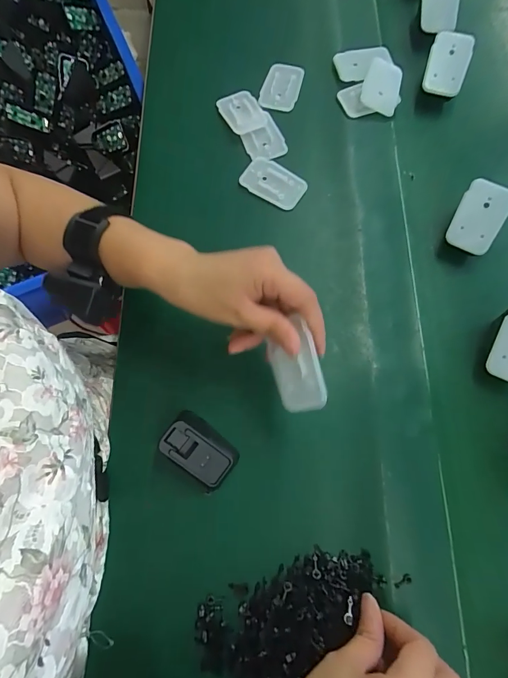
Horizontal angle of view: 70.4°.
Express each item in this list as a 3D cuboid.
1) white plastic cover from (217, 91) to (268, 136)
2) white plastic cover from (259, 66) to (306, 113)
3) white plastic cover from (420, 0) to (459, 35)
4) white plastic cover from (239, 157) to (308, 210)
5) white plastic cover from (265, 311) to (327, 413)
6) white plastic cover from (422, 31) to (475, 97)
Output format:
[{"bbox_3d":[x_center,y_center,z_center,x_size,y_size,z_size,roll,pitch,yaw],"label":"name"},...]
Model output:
[{"bbox_3d":[-0.013,-0.270,0.427,0.044,0.006,0.064,-32,80,-1],"label":"white plastic cover"},{"bbox_3d":[0.033,-0.306,0.436,0.044,0.008,0.061,16,83,7],"label":"white plastic cover"},{"bbox_3d":[0.230,-0.414,0.446,0.042,0.070,0.013,4,80,23],"label":"white plastic cover"},{"bbox_3d":[0.021,-0.175,0.400,0.068,0.004,0.043,35,86,9],"label":"white plastic cover"},{"bbox_3d":[0.030,0.022,0.265,0.041,0.007,0.064,-17,94,37],"label":"white plastic cover"},{"bbox_3d":[0.219,-0.308,0.404,0.046,0.014,0.059,16,104,-9],"label":"white plastic cover"}]

